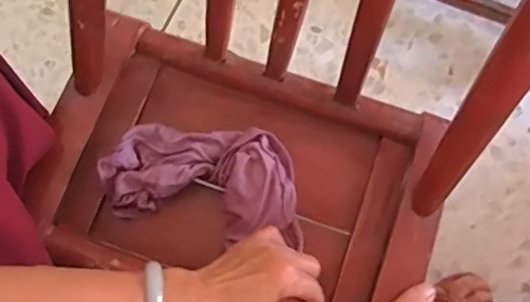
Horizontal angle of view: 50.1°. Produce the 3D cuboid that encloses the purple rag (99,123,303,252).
[{"bbox_3d":[-0.055,0.025,0.531,0.184,0.033,0.093,10,77,1],"label":"purple rag"}]

